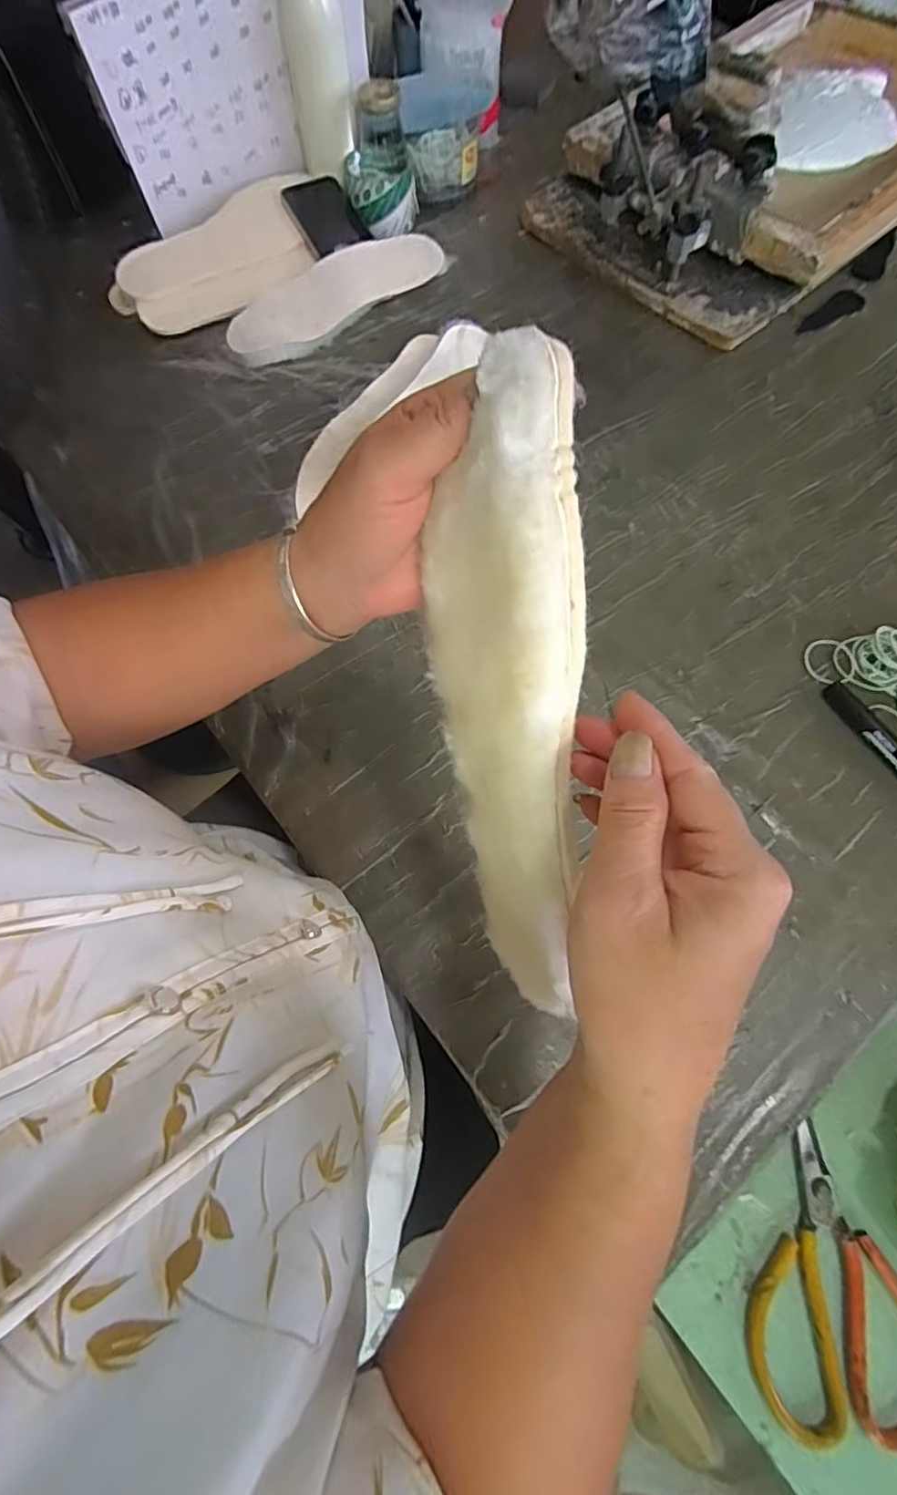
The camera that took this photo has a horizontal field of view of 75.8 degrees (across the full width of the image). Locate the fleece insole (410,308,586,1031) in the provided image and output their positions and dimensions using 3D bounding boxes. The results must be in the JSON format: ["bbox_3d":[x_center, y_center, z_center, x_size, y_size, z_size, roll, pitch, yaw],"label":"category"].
[{"bbox_3d":[0.025,0.001,0.258,0.025,0.296,0.085,-24,30,-29],"label":"fleece insole"}]

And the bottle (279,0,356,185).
[{"bbox_3d":[-0.145,-0.767,0.626,0.068,0.200,0.057,-14,69,-4],"label":"bottle"}]

